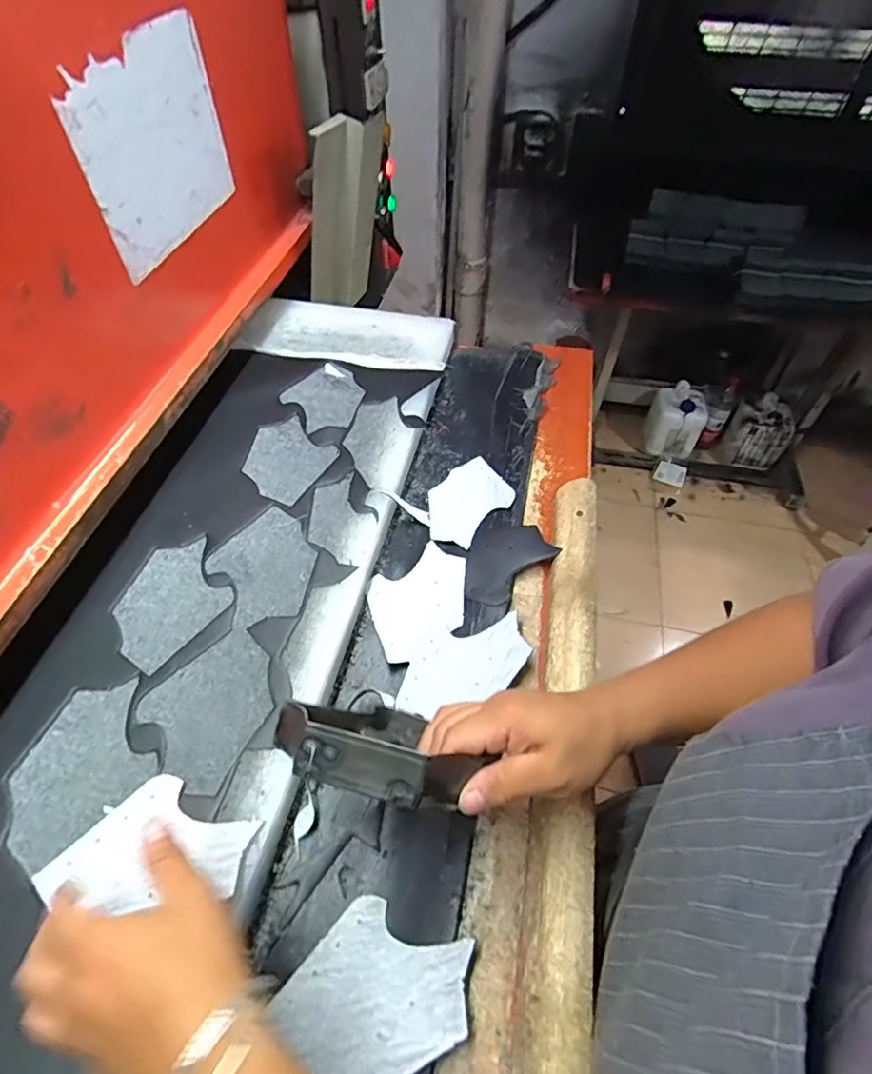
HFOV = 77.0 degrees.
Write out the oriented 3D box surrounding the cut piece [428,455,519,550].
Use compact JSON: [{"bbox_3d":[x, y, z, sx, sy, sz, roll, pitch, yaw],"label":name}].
[{"bbox_3d":[0.038,-0.042,0.648,0.097,0.012,0.116,32,70,37],"label":"cut piece"}]

